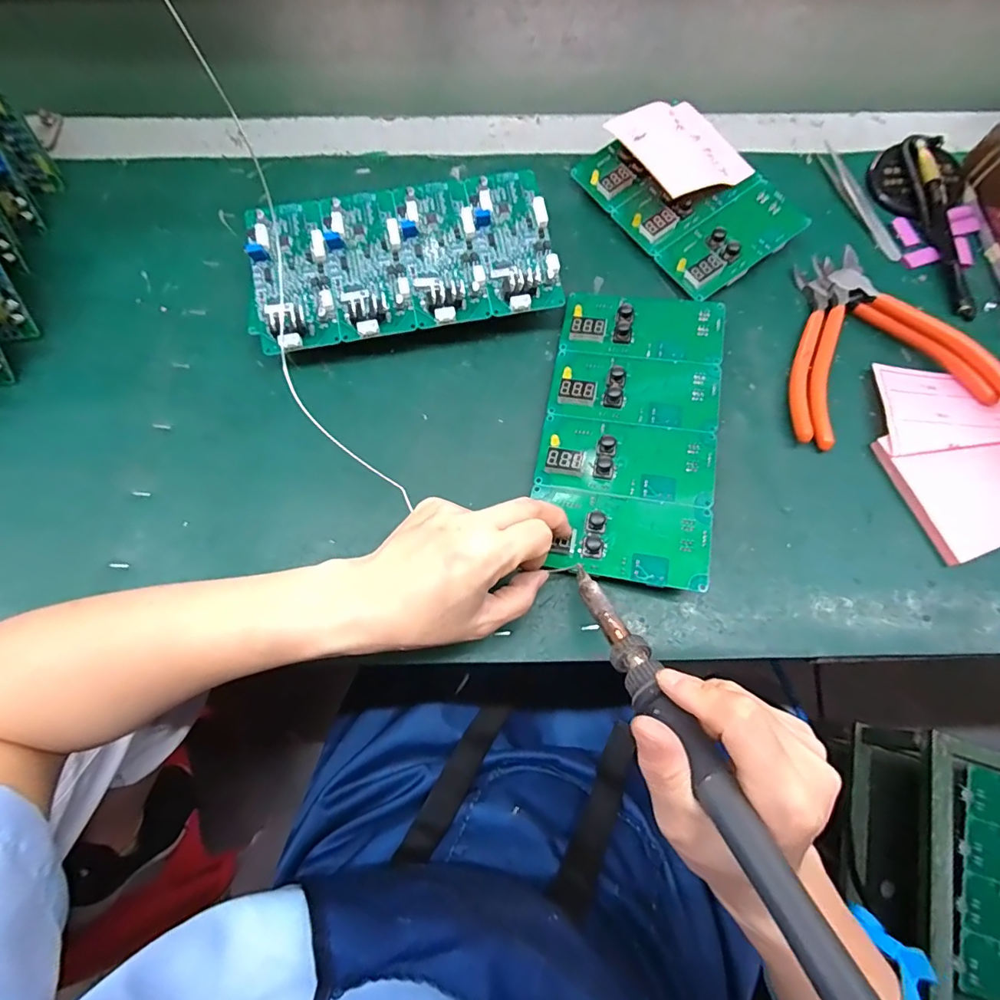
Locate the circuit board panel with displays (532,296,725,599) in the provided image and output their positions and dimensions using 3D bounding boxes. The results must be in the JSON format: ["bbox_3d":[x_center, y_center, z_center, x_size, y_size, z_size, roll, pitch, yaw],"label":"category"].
[{"bbox_3d":[0.083,-0.048,0.317,0.103,0.015,0.193,10,68,6],"label":"circuit board panel with displays"}]

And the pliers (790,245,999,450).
[{"bbox_3d":[0.243,-0.112,0.341,0.130,0.018,0.134,-14,71,-5],"label":"pliers"}]

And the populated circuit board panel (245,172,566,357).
[{"bbox_3d":[-0.066,-0.161,0.341,0.205,0.034,0.105,-12,71,-5],"label":"populated circuit board panel"}]

